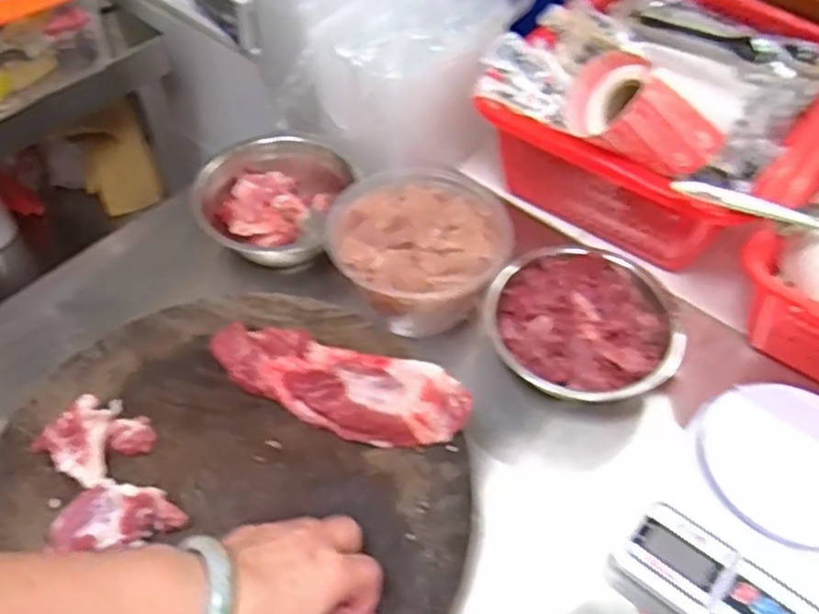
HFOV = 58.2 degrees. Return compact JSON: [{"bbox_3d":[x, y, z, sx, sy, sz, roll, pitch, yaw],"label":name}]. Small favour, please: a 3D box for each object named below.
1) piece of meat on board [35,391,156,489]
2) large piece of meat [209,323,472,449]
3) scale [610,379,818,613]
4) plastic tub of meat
[{"bbox_3d":[-0.218,0.087,0.507,0.061,0.027,0.061,32,58,22],"label":"piece of meat on board"},{"bbox_3d":[-0.057,0.055,0.530,0.196,0.040,0.063,17,53,12],"label":"large piece of meat"},{"bbox_3d":[0.245,0.141,0.508,0.133,0.051,0.183,31,58,22],"label":"scale"},{"bbox_3d":[0.010,-0.041,0.626,0.137,0.088,0.143,0,52,0],"label":"plastic tub of meat"}]

